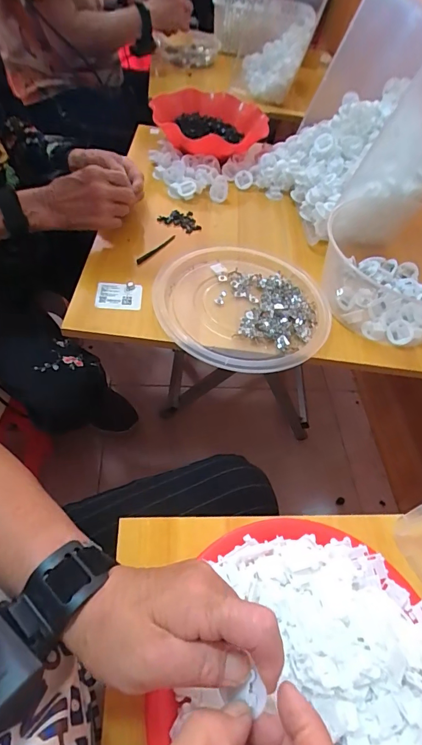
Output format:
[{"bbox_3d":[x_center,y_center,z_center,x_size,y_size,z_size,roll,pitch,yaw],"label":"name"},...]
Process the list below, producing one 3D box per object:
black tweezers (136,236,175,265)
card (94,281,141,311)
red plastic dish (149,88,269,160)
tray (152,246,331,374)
[{"bbox_3d":[-0.080,-0.187,0.605,0.012,0.007,0.087,29,55,17],"label":"black tweezers"},{"bbox_3d":[-0.122,-0.102,0.533,0.059,0.008,0.040,3,62,-5],"label":"card"},{"bbox_3d":[-0.005,-0.495,0.799,0.219,0.064,0.250,2,52,-3],"label":"red plastic dish"},{"bbox_3d":[0.048,-0.096,0.543,0.237,0.015,0.225,4,53,-5],"label":"tray"}]

